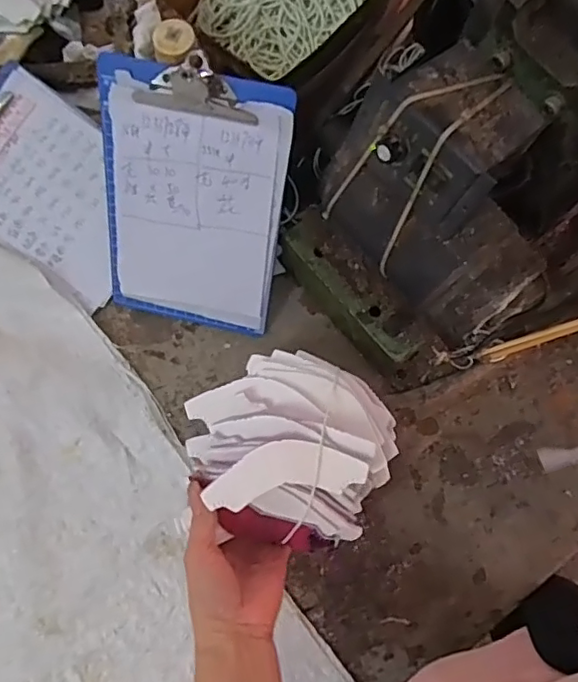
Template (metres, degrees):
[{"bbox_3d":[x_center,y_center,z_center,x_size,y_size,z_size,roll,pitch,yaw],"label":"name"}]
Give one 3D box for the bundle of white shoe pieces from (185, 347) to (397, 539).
[{"bbox_3d":[0.003,0.072,0.444,0.156,0.060,0.126,15,77,3],"label":"bundle of white shoe pieces"}]

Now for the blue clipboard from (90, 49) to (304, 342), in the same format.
[{"bbox_3d":[-0.081,-0.106,0.473,0.146,0.223,0.015,13,39,4],"label":"blue clipboard"}]

